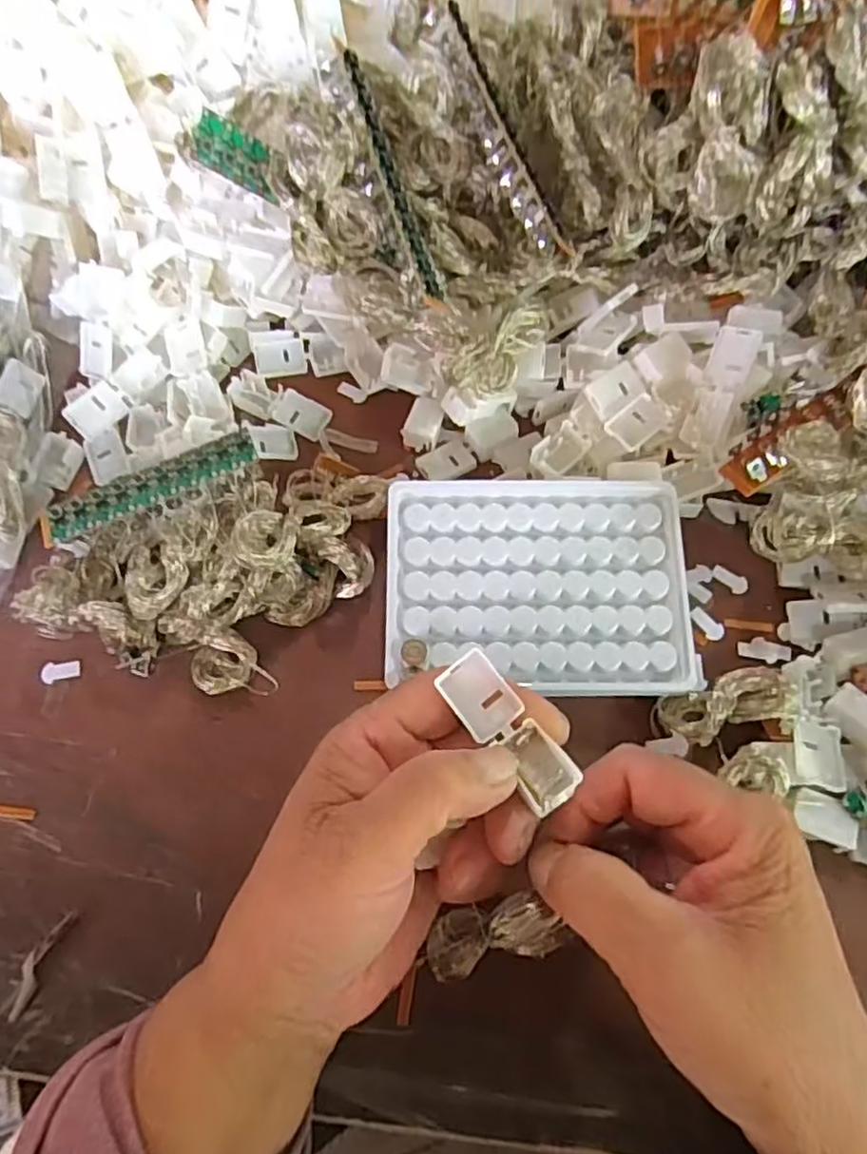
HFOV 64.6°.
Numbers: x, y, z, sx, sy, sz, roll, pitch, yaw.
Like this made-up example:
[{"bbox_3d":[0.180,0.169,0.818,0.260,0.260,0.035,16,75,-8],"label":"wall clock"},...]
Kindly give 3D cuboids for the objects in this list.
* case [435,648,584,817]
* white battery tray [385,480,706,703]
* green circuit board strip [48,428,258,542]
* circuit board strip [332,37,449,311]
[{"bbox_3d":[0.024,0.049,0.222,0.020,0.011,0.054,-38,72,-10],"label":"case"},{"bbox_3d":[0.045,0.000,0.302,0.129,0.011,0.097,-1,72,2],"label":"white battery tray"},{"bbox_3d":[-0.131,-0.043,0.320,0.098,0.008,0.019,-22,73,-5],"label":"green circuit board strip"},{"bbox_3d":[-0.019,-0.181,0.309,0.004,0.015,0.124,-20,90,39],"label":"circuit board strip"}]

